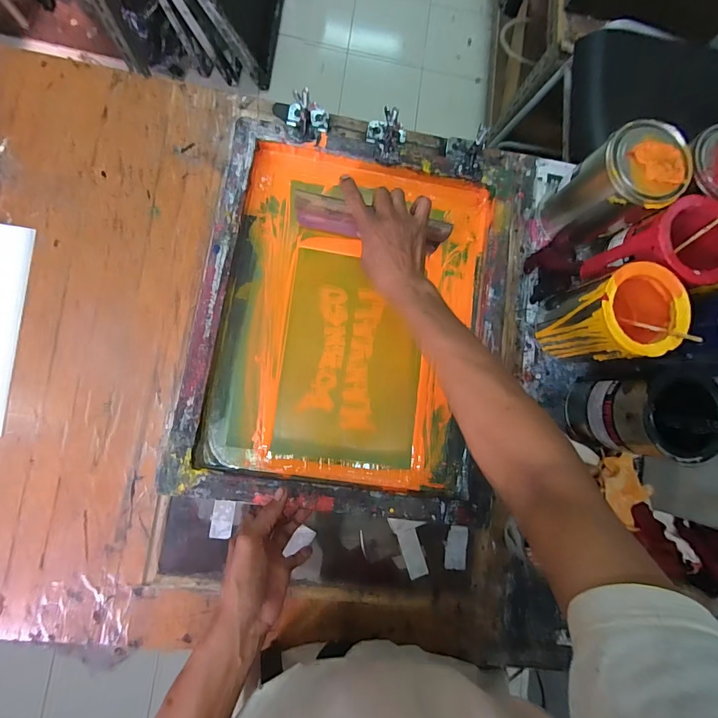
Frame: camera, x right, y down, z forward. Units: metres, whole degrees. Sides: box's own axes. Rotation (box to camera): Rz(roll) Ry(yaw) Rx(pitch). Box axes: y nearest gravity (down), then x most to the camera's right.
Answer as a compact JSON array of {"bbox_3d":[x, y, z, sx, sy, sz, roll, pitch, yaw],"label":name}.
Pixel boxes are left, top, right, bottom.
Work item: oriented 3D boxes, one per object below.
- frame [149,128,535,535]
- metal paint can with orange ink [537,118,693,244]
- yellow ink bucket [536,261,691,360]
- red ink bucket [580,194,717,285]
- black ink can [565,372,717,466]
[{"bbox_3d":[0.020,-0.051,0.519,0.444,0.047,0.488,8,83,-6],"label":"frame"},{"bbox_3d":[0.343,-0.231,0.524,0.101,0.159,0.102,1,84,-7],"label":"metal paint can with orange ink"},{"bbox_3d":[0.330,-0.051,0.515,0.110,0.147,0.109,-4,85,-8],"label":"yellow ink bucket"},{"bbox_3d":[0.408,-0.140,0.526,0.114,0.135,0.106,-29,88,-9],"label":"red ink bucket"},{"bbox_3d":[0.375,0.074,0.505,0.117,0.149,0.100,-3,84,-8],"label":"black ink can"}]

